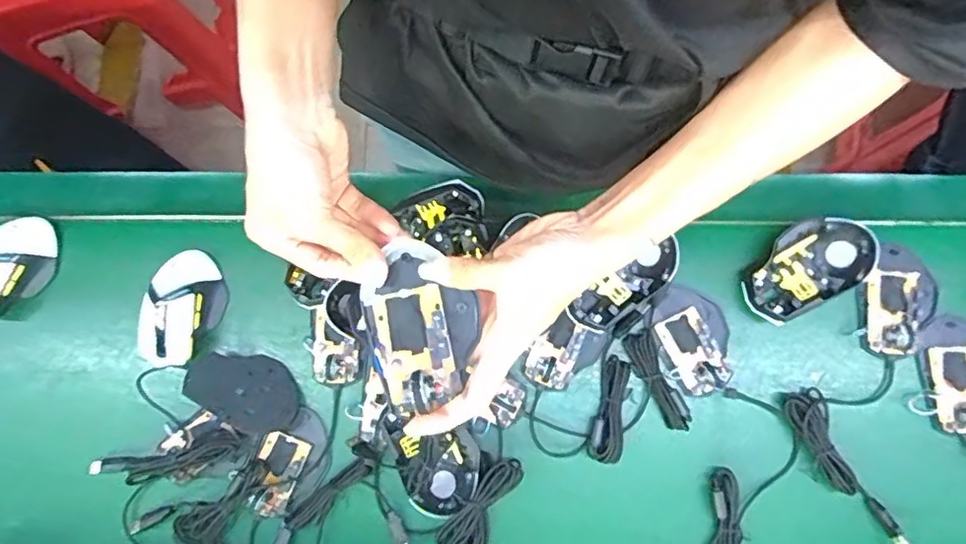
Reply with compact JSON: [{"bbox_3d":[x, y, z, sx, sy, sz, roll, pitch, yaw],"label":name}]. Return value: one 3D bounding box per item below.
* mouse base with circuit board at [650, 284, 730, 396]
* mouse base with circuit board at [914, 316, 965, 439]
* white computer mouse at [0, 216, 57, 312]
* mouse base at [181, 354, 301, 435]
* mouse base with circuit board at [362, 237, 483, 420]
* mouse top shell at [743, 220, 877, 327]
[{"bbox_3d":[0.208,0.064,0.580,0.071,0.014,0.105,-17,73,-3],"label":"mouse base with circuit board"},{"bbox_3d":[0.457,0.098,0.557,0.076,0.017,0.108,-6,73,0],"label":"mouse base with circuit board"},{"bbox_3d":[-0.498,-0.005,0.609,0.065,0.038,0.115,25,76,9],"label":"white computer mouse"},{"bbox_3d":[-0.239,0.118,0.590,0.113,0.016,0.073,19,49,3],"label":"mouse base"},{"bbox_3d":[-0.038,0.030,0.375,0.070,0.019,0.103,-18,73,-3],"label":"mouse base with circuit board"},{"bbox_3d":[0.312,-0.004,0.574,0.125,0.056,0.071,-29,74,-6],"label":"mouse top shell"}]

